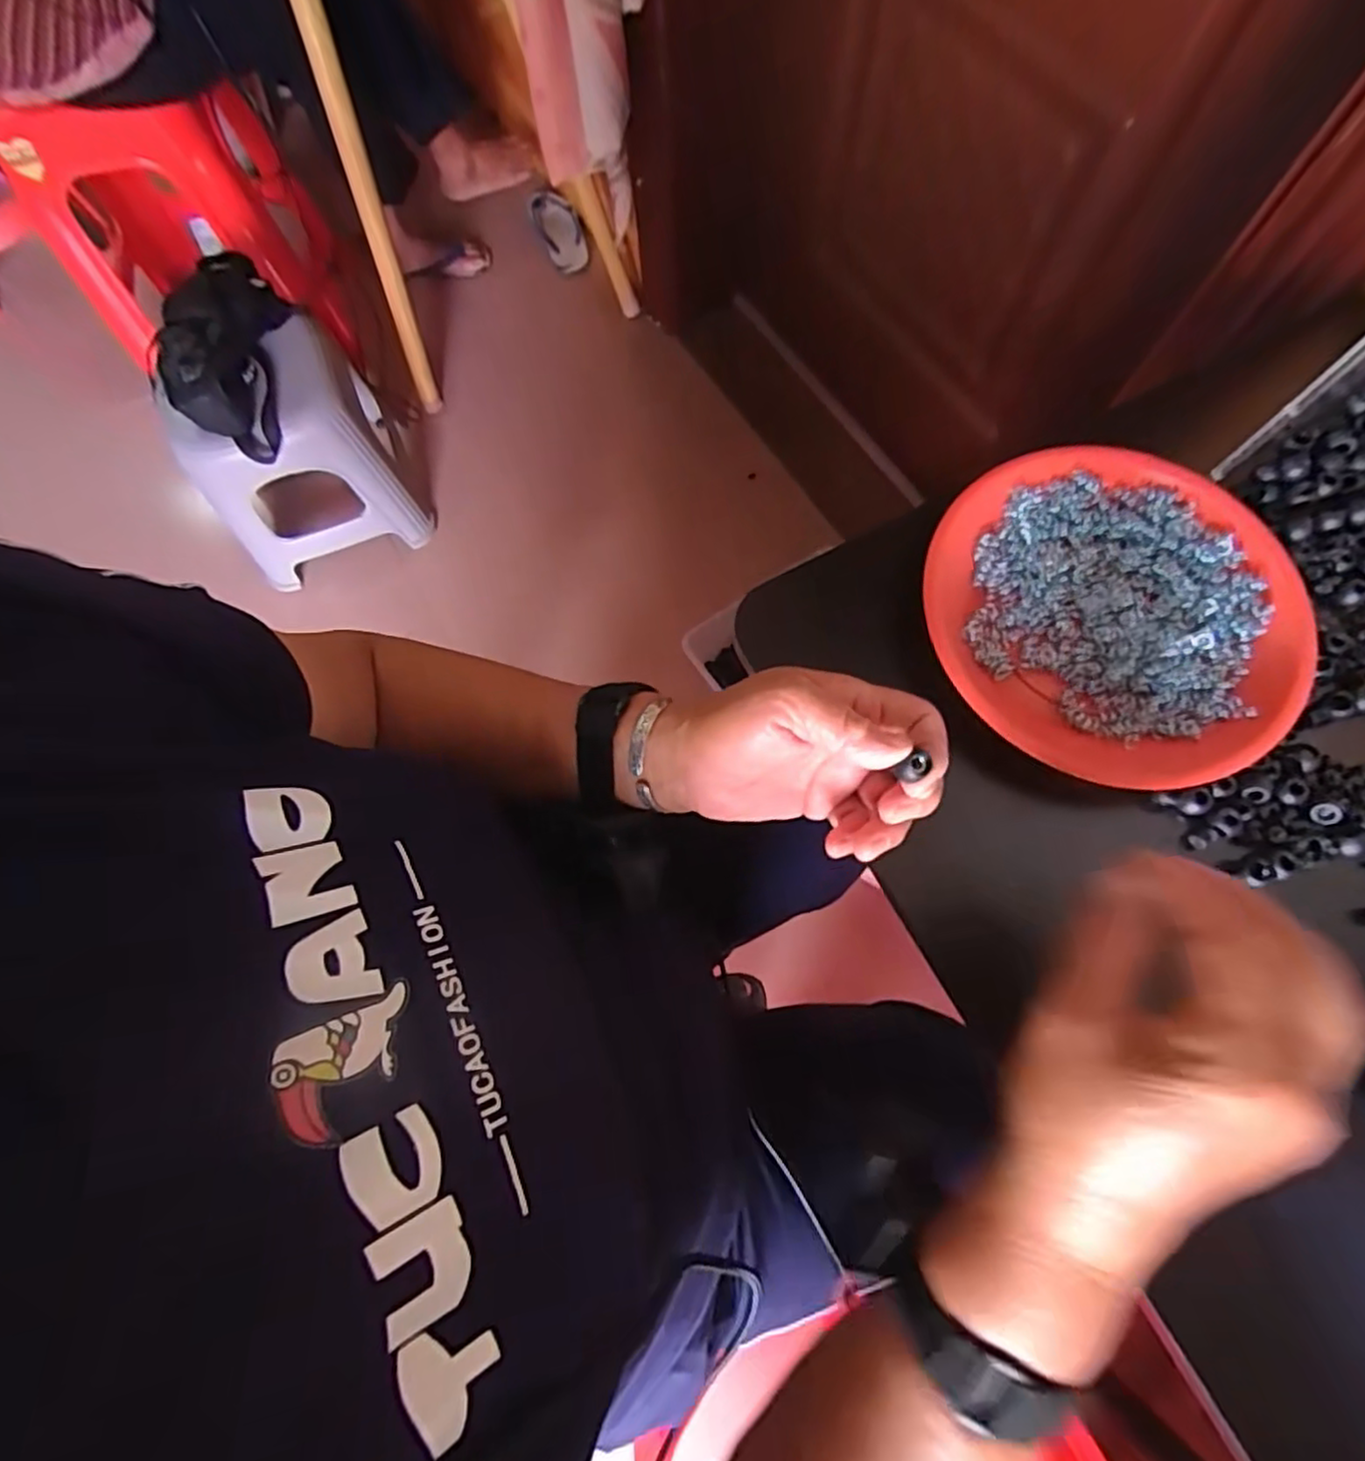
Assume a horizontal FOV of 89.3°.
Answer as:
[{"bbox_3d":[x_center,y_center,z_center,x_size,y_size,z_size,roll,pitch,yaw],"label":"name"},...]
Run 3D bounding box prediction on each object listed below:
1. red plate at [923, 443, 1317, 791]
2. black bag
[{"bbox_3d":[0.233,-0.070,0.375,0.187,0.018,0.183,0,73,1],"label":"red plate"},{"bbox_3d":[-0.639,-0.526,0.966,0.144,0.092,0.293,-2,72,1],"label":"black bag"}]

